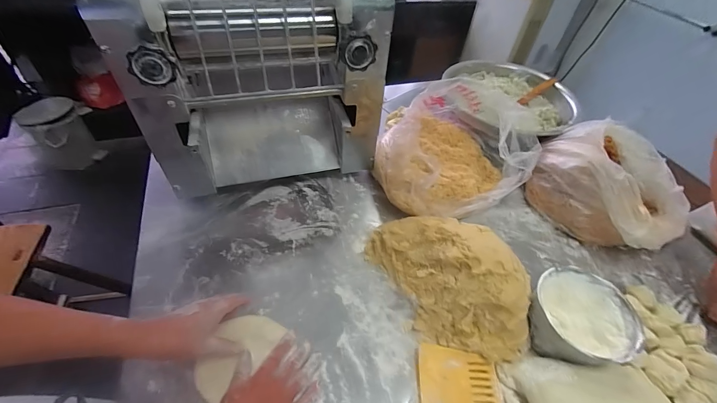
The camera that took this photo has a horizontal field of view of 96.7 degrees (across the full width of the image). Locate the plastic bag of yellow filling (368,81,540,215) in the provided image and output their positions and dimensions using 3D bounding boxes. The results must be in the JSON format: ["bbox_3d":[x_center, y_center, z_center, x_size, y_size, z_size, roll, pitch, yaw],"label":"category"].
[{"bbox_3d":[0.220,-0.121,0.758,0.369,0.187,0.301,-27,56,-28],"label":"plastic bag of yellow filling"}]

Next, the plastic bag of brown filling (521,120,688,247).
[{"bbox_3d":[0.586,-0.045,0.752,0.283,0.166,0.292,-28,56,-28],"label":"plastic bag of brown filling"}]

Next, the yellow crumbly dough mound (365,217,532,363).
[{"bbox_3d":[0.168,0.128,0.568,0.182,0.123,0.293,-19,52,-22],"label":"yellow crumbly dough mound"}]

